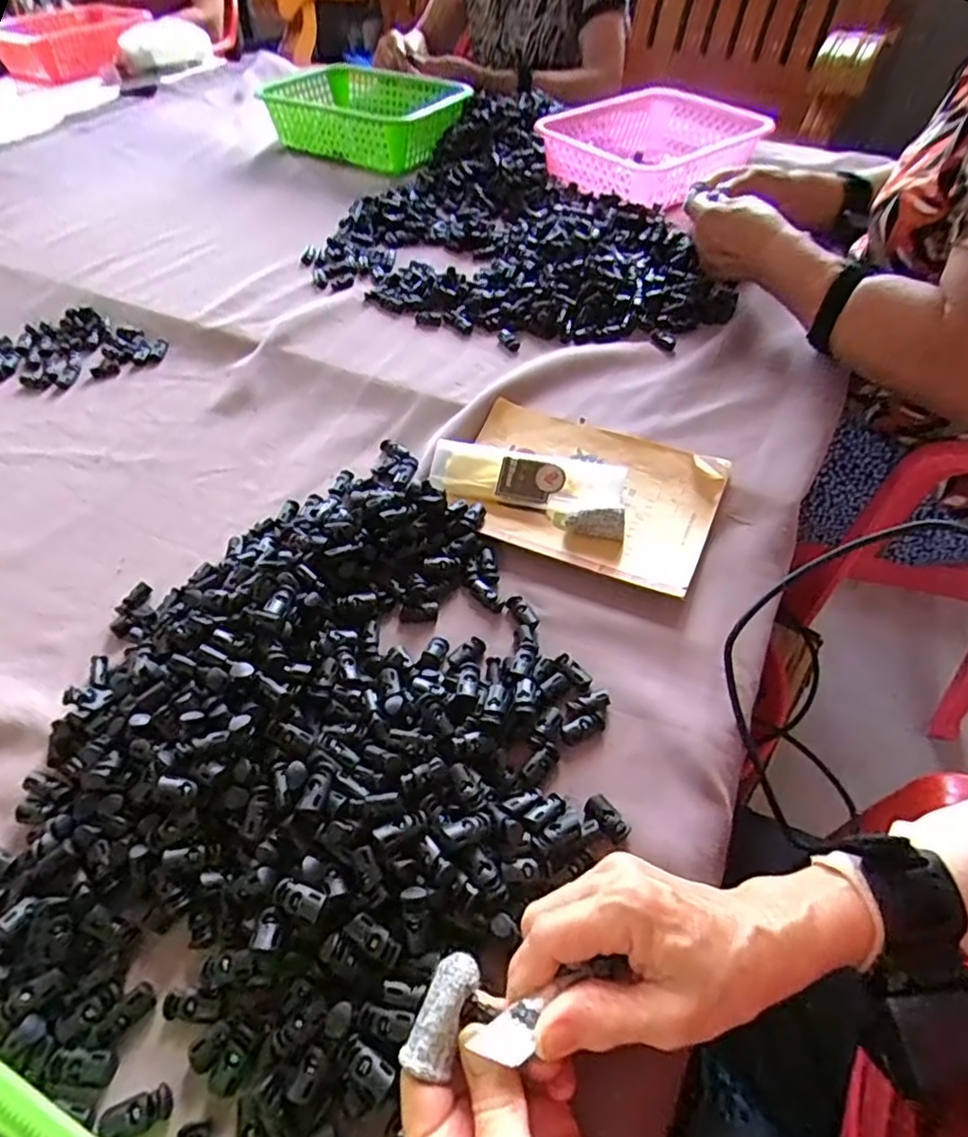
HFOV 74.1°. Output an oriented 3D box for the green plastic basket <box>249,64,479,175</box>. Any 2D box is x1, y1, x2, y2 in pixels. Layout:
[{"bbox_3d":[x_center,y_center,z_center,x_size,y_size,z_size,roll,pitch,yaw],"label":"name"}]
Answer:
[{"bbox_3d":[-0.193,-0.695,0.986,0.314,0.087,0.205,36,61,26],"label":"green plastic basket"}]

